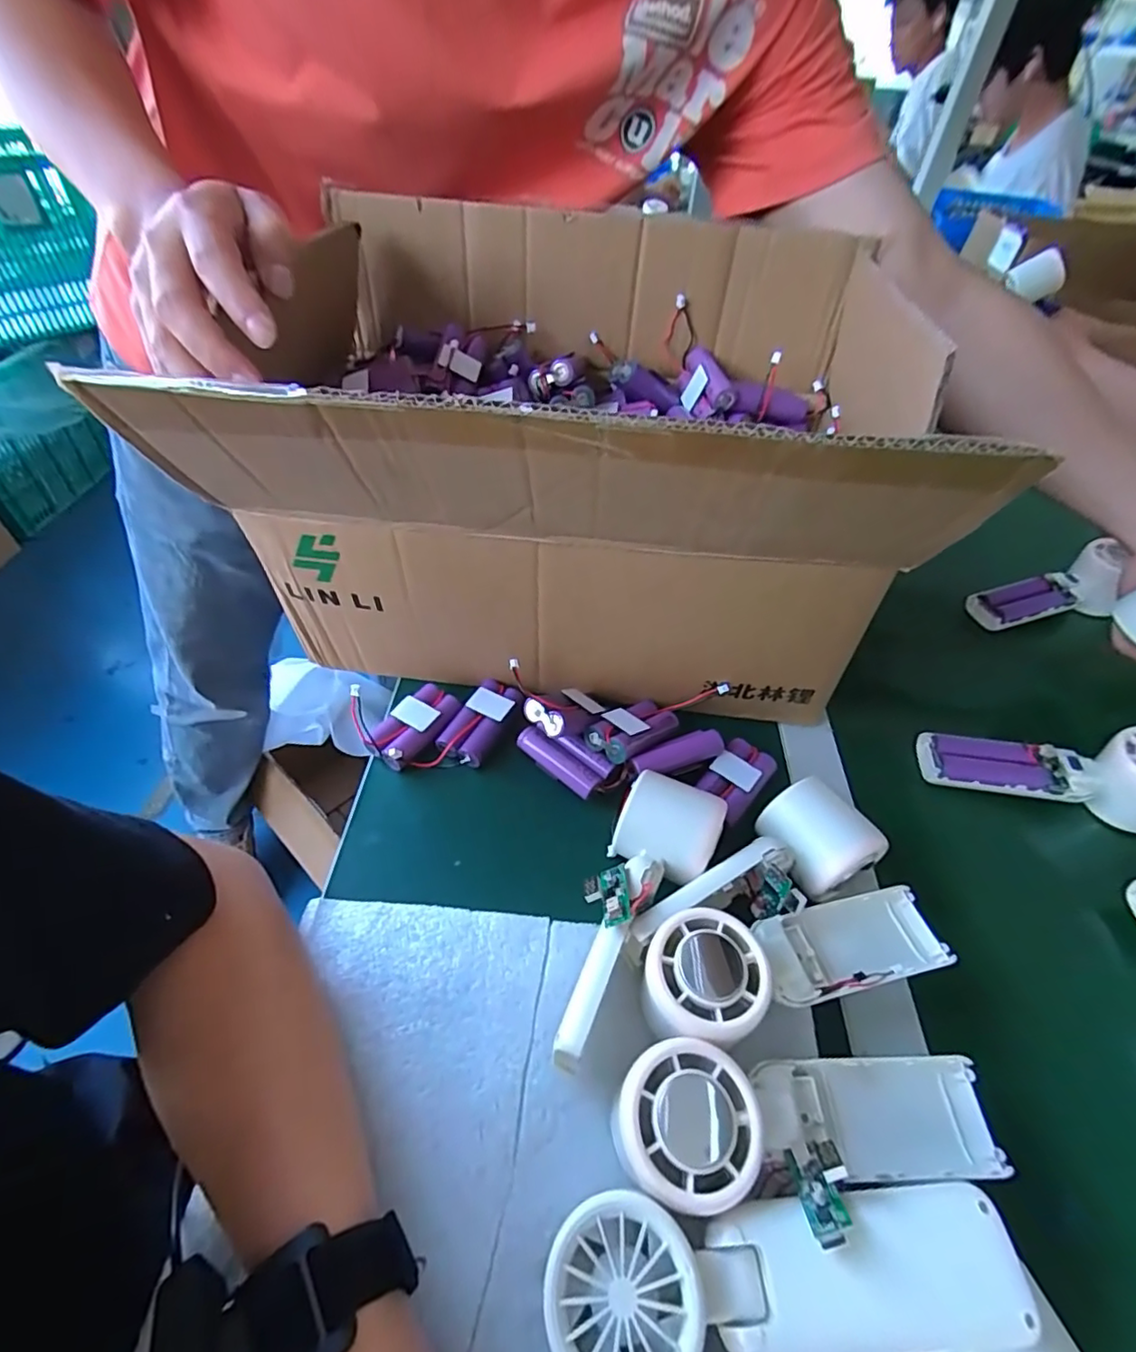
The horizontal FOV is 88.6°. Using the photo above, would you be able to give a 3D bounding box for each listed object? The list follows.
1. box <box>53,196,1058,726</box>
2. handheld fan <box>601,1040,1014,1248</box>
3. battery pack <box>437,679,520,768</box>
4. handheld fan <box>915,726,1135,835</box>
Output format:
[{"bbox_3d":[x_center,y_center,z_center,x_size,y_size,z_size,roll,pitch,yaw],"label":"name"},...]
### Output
[{"bbox_3d":[0.005,-0.149,0.416,0.387,0.229,0.325,6,48,2],"label":"box"},{"bbox_3d":[0.103,0.187,0.249,0.172,0.043,0.067,11,46,-16],"label":"handheld fan"},{"bbox_3d":[-0.063,0.033,0.423,0.033,0.016,0.067,22,50,15],"label":"battery pack"},{"bbox_3d":[0.341,0.062,0.405,0.159,0.052,0.053,8,48,3],"label":"handheld fan"}]

